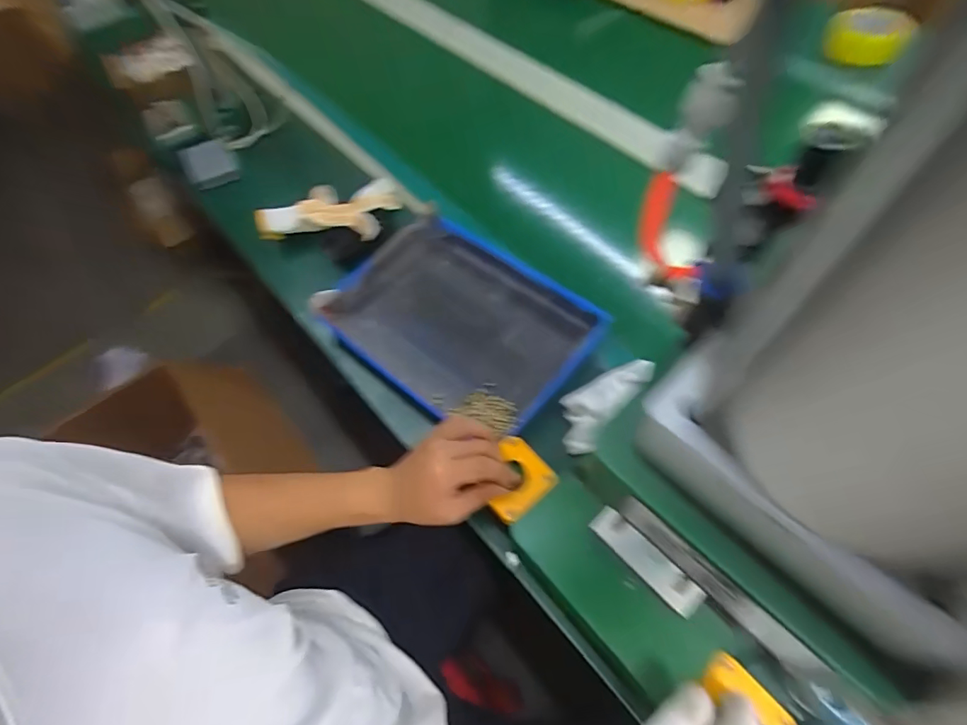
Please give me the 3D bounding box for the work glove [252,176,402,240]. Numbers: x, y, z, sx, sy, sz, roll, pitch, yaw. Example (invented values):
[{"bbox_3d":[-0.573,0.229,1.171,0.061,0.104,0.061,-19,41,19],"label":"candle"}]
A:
[{"bbox_3d":[-0.234,-0.240,0.744,0.202,0.031,0.117,3,61,5],"label":"work glove"}]

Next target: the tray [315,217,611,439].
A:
[{"bbox_3d":[-0.031,-0.048,0.640,0.315,0.060,0.240,33,67,20],"label":"tray"}]

